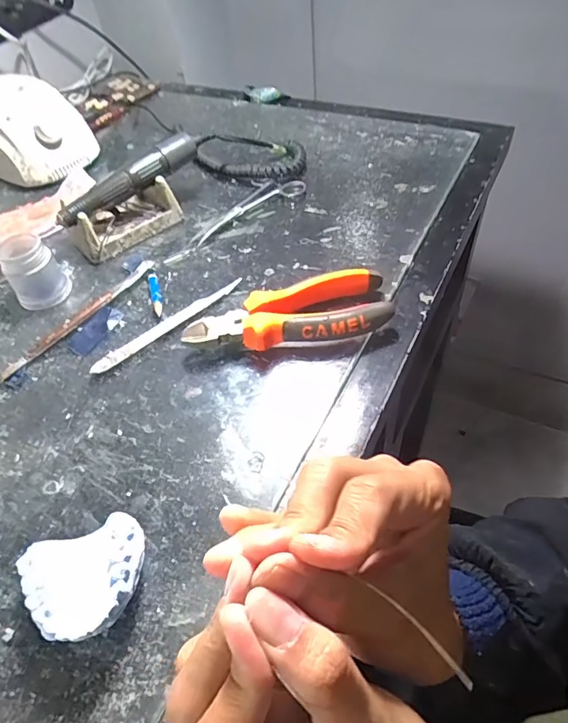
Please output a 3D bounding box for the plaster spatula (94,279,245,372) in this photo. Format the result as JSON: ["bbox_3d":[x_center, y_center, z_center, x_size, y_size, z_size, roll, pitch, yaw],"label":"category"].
[{"bbox_3d":[-0.089,-0.030,0.379,0.135,0.007,0.009,-36,56,-23],"label":"plaster spatula"}]

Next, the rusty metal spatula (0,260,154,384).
[{"bbox_3d":[-0.170,-0.032,0.389,0.010,0.010,0.166,30,58,25],"label":"rusty metal spatula"}]

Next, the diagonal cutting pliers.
[{"bbox_3d":[0.004,-0.030,0.357,0.148,0.026,0.054,-12,51,-6],"label":"diagonal cutting pliers"}]

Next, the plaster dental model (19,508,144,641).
[{"bbox_3d":[-0.098,0.114,0.247,0.059,0.027,0.056,-2,50,3],"label":"plaster dental model"}]

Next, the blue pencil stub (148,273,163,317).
[{"bbox_3d":[-0.108,-0.056,0.403,0.009,0.008,0.050,-15,51,-8],"label":"blue pencil stub"}]

